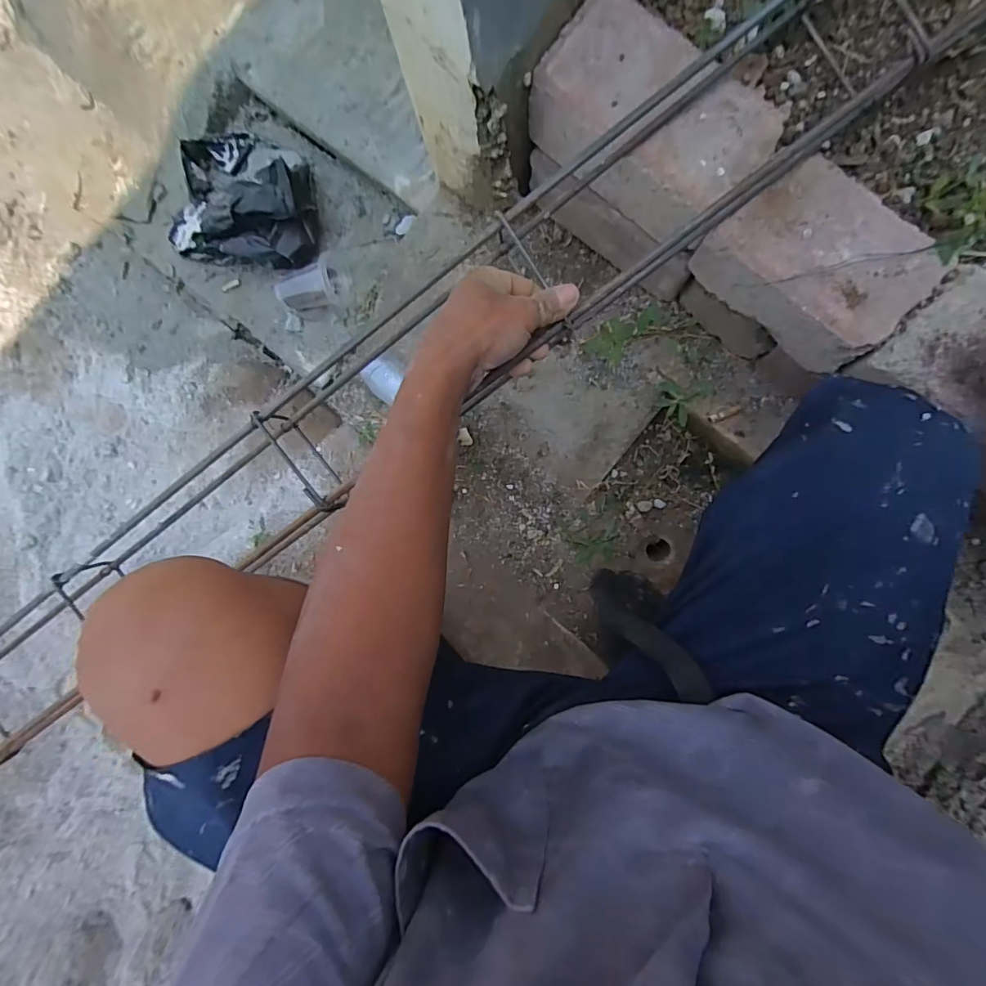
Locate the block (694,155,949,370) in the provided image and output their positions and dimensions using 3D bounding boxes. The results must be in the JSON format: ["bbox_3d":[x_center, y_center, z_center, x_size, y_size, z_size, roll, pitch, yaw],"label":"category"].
[{"bbox_3d":[0.287,-0.202,0.436,0.110,0.071,0.163,-45,87,5],"label":"block"}]

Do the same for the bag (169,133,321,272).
[{"bbox_3d":[-0.361,-0.425,0.674,0.232,0.100,0.184,10,92,5],"label":"bag"}]

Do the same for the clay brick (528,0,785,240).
[{"bbox_3d":[0.138,-0.331,0.443,0.201,0.072,0.121,37,94,4],"label":"clay brick"}]

